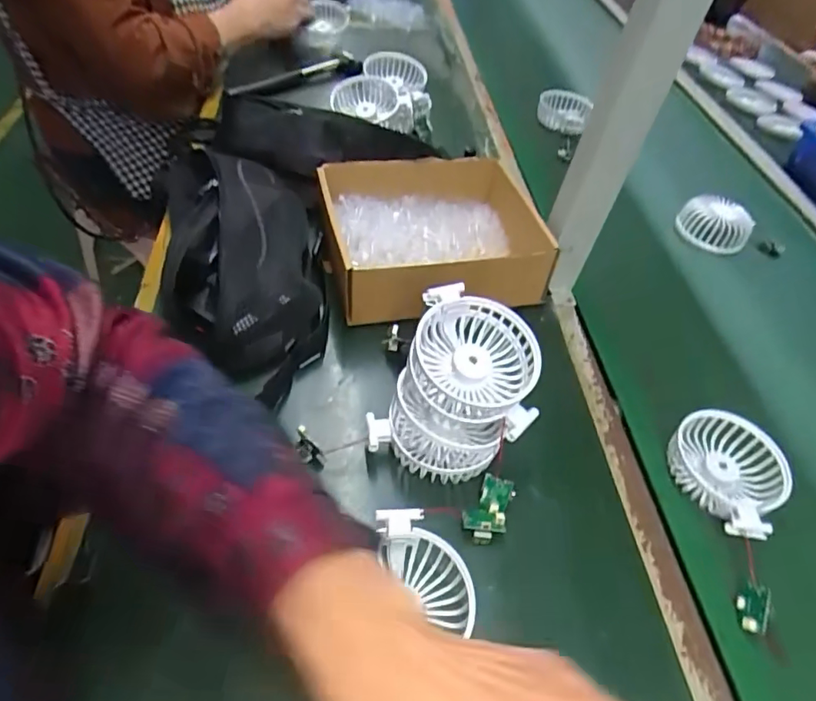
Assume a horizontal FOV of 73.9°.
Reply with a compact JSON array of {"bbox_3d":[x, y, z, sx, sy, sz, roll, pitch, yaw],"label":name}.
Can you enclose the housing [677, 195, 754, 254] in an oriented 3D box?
[{"bbox_3d":[0.387,-0.160,0.684,0.084,0.038,0.079,32,52,18],"label":"housing"}]

